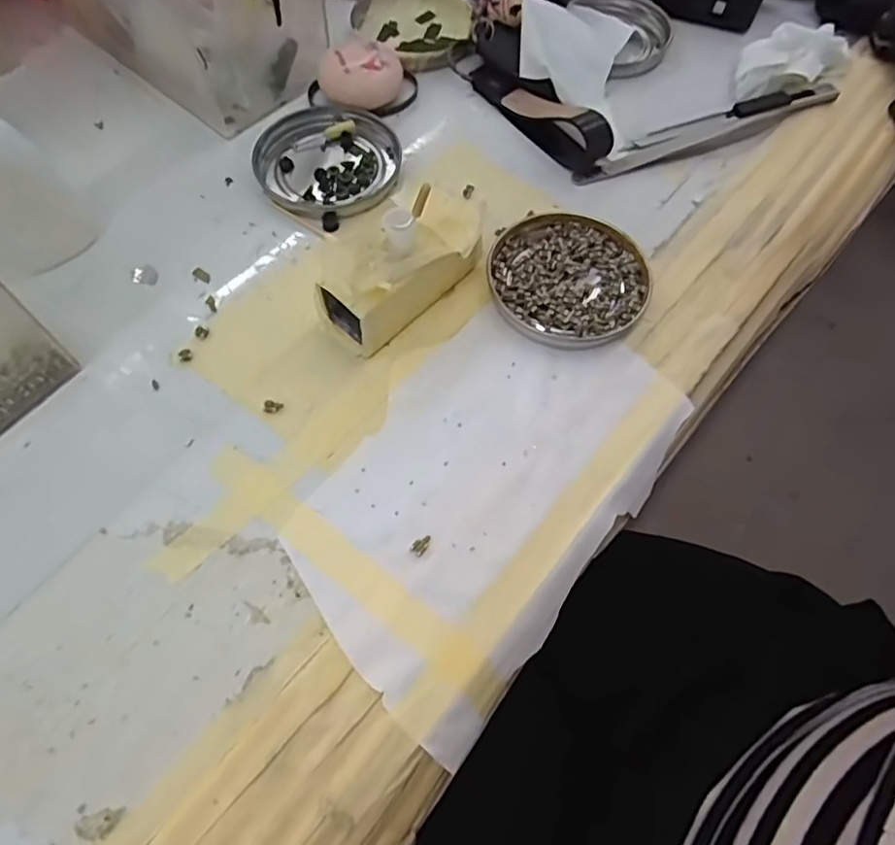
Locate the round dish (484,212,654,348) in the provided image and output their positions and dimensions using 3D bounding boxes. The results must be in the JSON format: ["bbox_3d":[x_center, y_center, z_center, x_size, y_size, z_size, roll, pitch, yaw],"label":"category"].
[{"bbox_3d":[0.059,-0.072,0.290,0.078,0.007,0.076,1,65,-1],"label":"round dish"}]

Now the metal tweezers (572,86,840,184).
[{"bbox_3d":[0.150,-0.167,0.336,0.167,0.012,0.017,-19,67,-10],"label":"metal tweezers"}]

